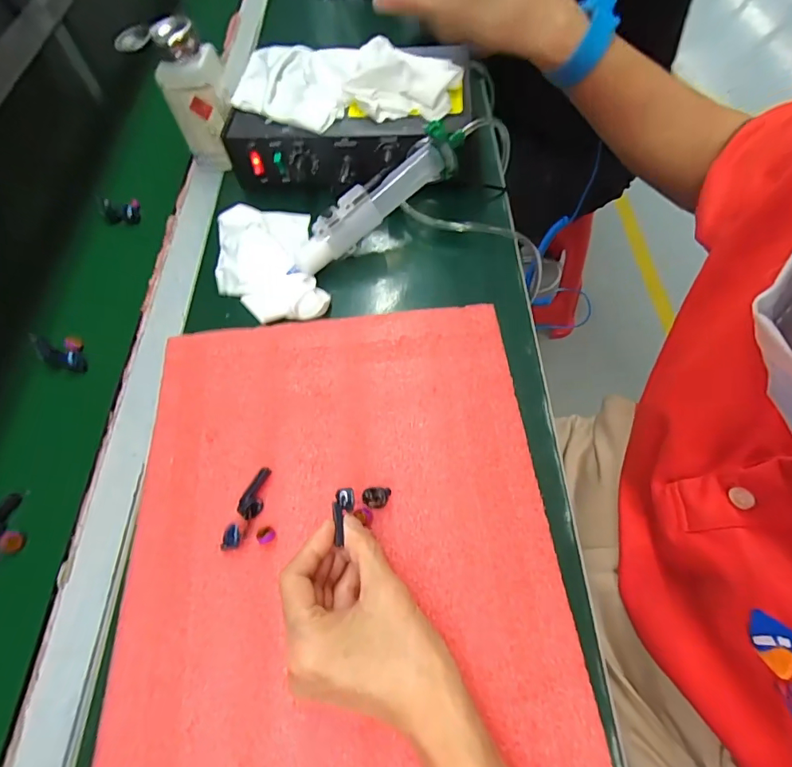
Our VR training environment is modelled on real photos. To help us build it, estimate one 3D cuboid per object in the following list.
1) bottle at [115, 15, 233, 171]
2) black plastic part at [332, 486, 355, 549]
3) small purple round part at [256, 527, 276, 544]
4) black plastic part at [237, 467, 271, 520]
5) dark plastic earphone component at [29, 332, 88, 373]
[{"bbox_3d":[-0.200,-0.273,0.459,0.078,0.131,0.052,-24,61,-10],"label":"bottle"},{"bbox_3d":[-0.033,0.077,0.275,0.012,0.005,0.030,8,72,8],"label":"black plastic part"},{"bbox_3d":[-0.083,0.096,0.294,0.010,0.009,0.011,-2,59,3],"label":"small purple round part"},{"bbox_3d":[-0.094,0.072,0.306,0.015,0.009,0.034,5,60,7],"label":"black plastic part"},{"bbox_3d":[-0.280,-0.022,0.382,0.048,0.012,0.018,27,63,-6],"label":"dark plastic earphone component"}]

